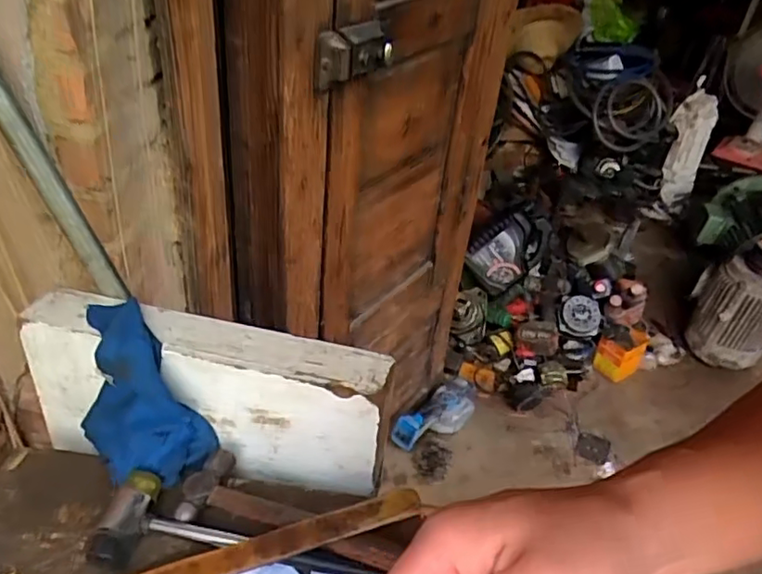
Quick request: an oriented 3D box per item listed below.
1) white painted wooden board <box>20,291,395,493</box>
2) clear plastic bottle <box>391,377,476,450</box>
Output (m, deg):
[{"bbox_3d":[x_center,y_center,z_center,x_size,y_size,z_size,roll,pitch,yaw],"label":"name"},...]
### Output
[{"bbox_3d":[-0.165,0.103,0.585,0.332,0.151,0.067,9,36,5],"label":"white painted wooden board"},{"bbox_3d":[0.129,0.325,1.479,0.251,0.106,0.080,-23,45,-34],"label":"clear plastic bottle"}]

